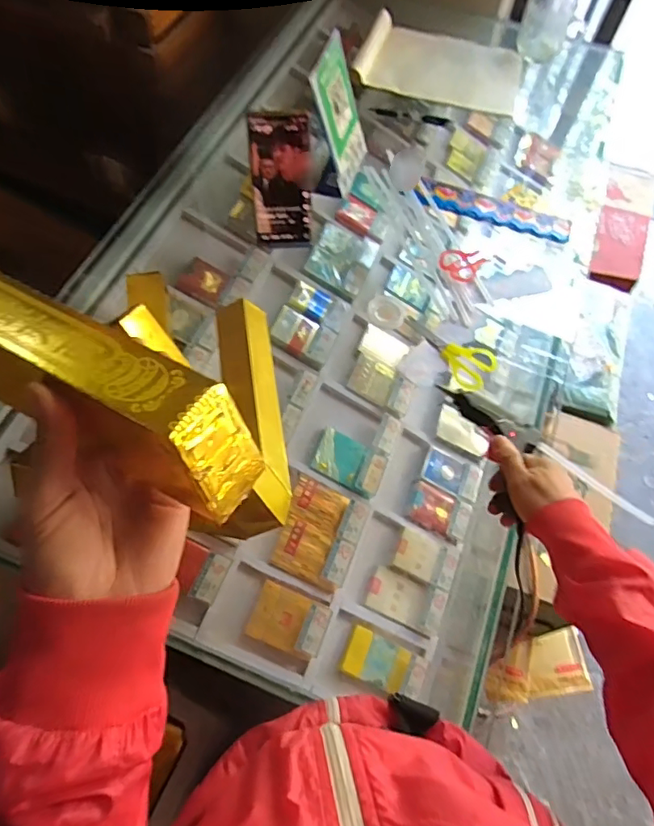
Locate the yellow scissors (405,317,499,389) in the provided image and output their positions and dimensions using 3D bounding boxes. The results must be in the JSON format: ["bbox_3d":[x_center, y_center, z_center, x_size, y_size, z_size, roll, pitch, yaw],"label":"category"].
[{"bbox_3d":[0.143,-0.075,0.659,0.121,0.022,0.051,35,66,14],"label":"yellow scissors"}]

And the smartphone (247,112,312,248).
[{"bbox_3d":[-0.055,-0.284,0.672,0.072,0.157,0.013,-5,38,-6],"label":"smartphone"}]

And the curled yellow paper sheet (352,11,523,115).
[{"bbox_3d":[0.196,-0.590,0.910,0.272,0.037,0.188,19,63,6],"label":"curled yellow paper sheet"}]

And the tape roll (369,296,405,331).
[{"bbox_3d":[0.077,-0.132,0.696,0.048,0.021,0.046,1,63,-3],"label":"tape roll"}]

